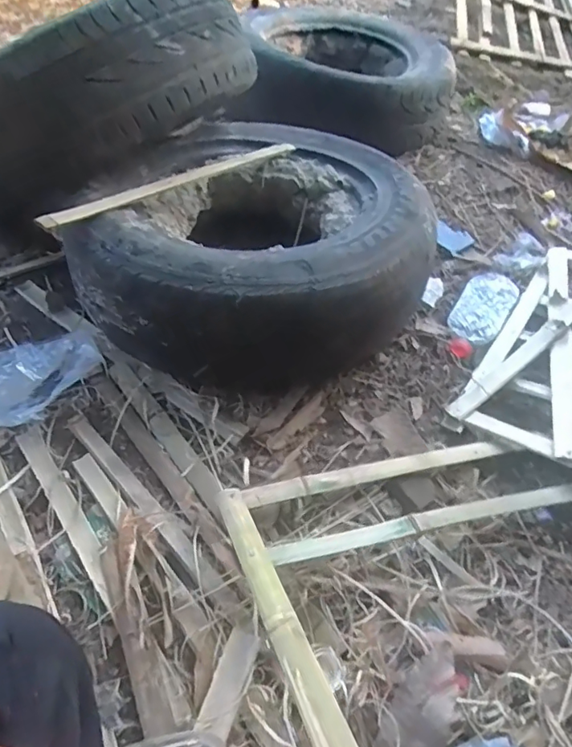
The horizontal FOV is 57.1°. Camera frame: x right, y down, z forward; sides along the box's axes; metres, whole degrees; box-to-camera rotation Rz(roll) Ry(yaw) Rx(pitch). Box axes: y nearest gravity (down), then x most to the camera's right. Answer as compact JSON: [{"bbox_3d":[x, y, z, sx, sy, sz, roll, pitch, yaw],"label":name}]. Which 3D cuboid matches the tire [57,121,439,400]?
[{"bbox_3d":[-0.034,-0.217,0.864,0.495,0.186,0.560,13,46,6],"label":"tire"}]

